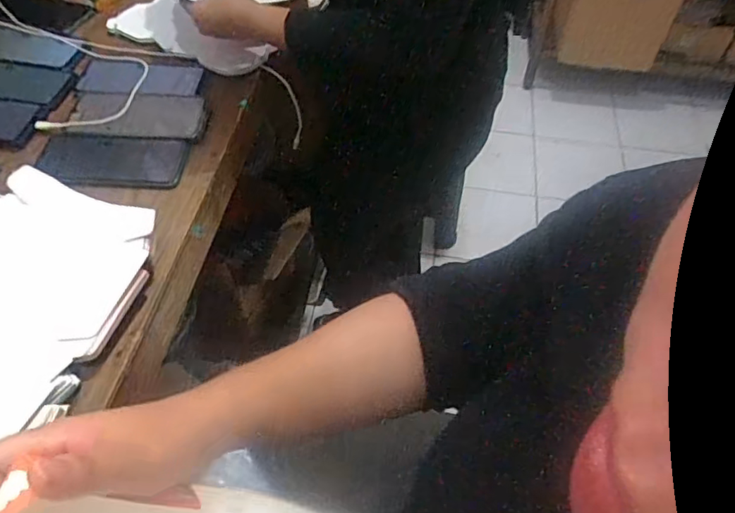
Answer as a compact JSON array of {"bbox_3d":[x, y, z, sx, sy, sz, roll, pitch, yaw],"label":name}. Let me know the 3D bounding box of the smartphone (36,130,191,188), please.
[{"bbox_3d":[-0.292,-0.111,0.638,0.162,0.015,0.076,5,51,1],"label":"smartphone"}]

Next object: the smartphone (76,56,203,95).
[{"bbox_3d":[-0.303,-0.243,0.739,0.157,0.007,0.082,1,51,-1],"label":"smartphone"}]

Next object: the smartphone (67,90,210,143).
[{"bbox_3d":[-0.281,-0.181,0.683,0.171,0.008,0.086,5,51,2],"label":"smartphone"}]

